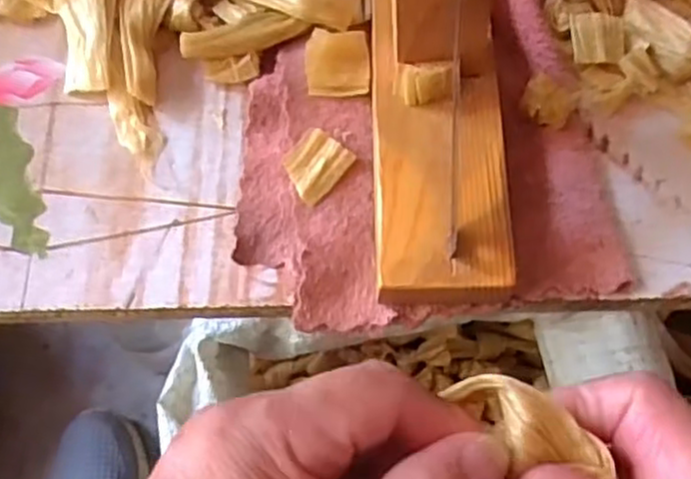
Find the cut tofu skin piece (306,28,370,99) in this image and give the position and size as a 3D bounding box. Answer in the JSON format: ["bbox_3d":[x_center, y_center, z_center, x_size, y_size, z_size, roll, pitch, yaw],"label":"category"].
[{"bbox_3d":[-0.003,-0.069,0.286,0.025,0.005,0.025,0,100,-9],"label":"cut tofu skin piece"}]

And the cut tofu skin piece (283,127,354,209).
[{"bbox_3d":[-0.012,-0.028,0.276,0.020,0.006,0.025,40,73,17],"label":"cut tofu skin piece"}]

